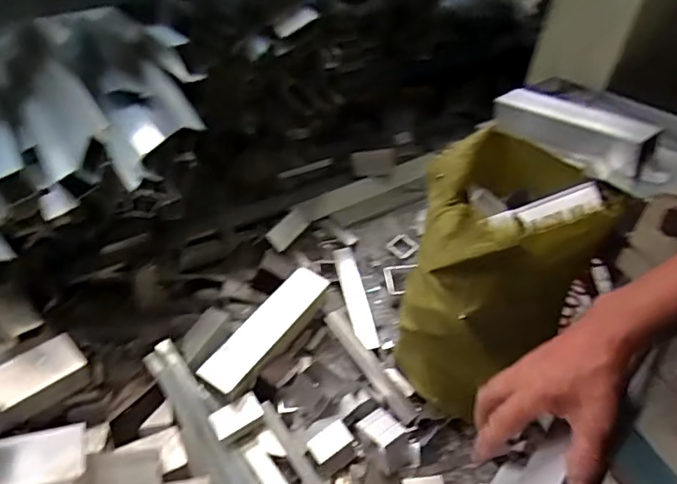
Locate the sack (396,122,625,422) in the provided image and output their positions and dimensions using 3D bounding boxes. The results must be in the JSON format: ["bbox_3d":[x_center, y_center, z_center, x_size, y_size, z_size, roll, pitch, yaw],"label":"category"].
[{"bbox_3d":[0.332,0.082,1.257,0.315,0.608,0.403,10,47,7],"label":"sack"}]

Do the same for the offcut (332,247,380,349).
[{"bbox_3d":[0.050,0.152,1.653,0.071,0.037,0.385,-6,47,-8],"label":"offcut"}]

